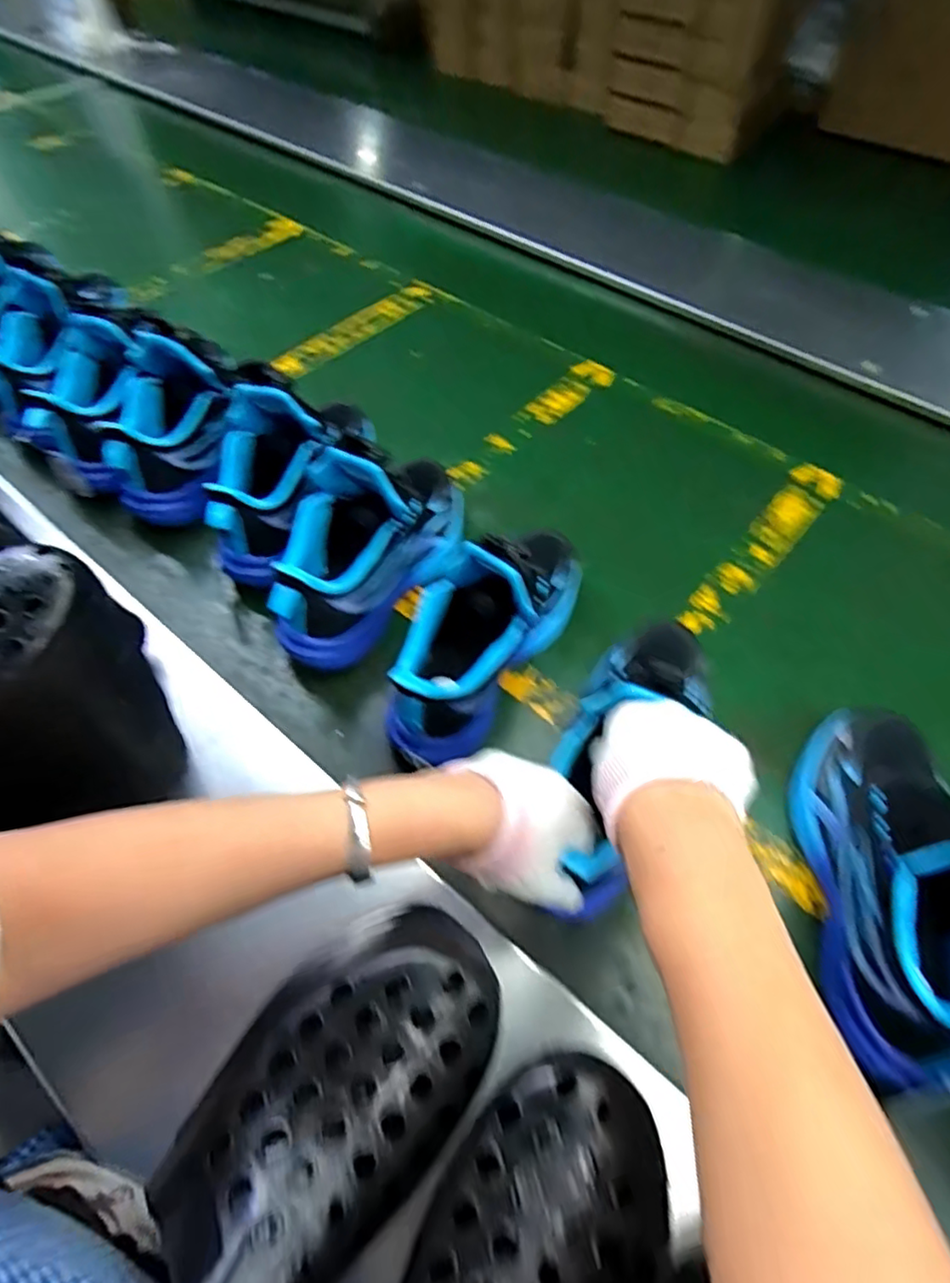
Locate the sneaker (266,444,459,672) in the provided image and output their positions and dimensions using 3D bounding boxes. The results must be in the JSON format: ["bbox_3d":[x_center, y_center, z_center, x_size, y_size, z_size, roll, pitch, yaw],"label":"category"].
[{"bbox_3d":[-0.101,-0.100,0.564,0.105,0.154,0.232,27,59,15],"label":"sneaker"}]

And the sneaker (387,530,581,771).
[{"bbox_3d":[0.016,-0.024,0.519,0.083,0.147,0.237,27,59,15],"label":"sneaker"}]

